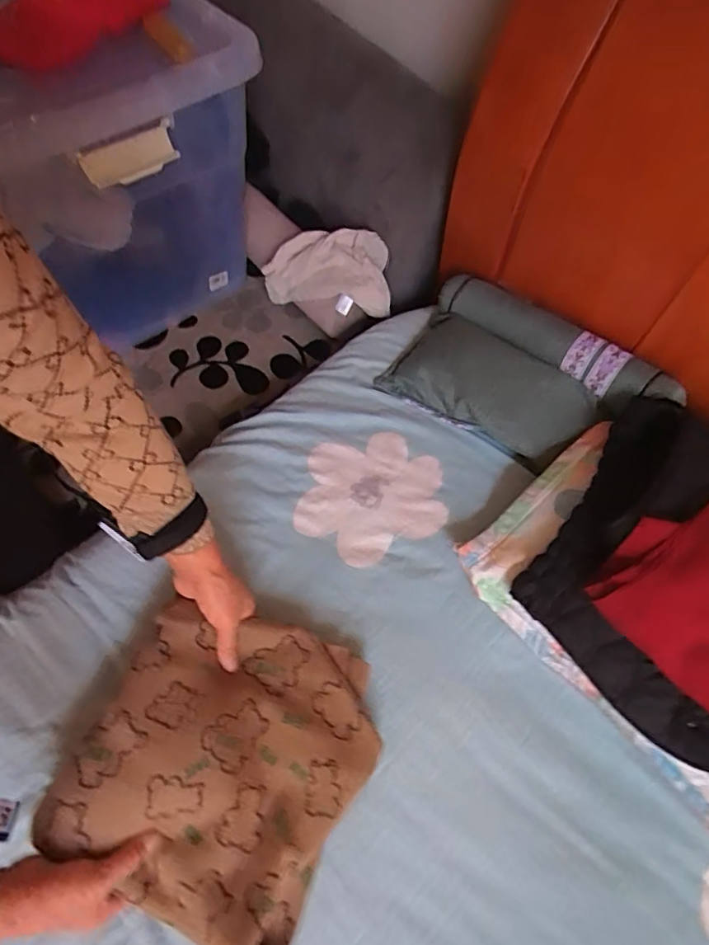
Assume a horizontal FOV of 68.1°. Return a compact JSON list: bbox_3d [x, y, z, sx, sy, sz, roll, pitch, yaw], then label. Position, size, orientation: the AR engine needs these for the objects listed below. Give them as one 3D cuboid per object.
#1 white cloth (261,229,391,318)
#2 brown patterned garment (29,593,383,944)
[{"bbox_3d":[-0.036,-0.350,0.922,0.223,0.088,0.123,19,62,13],"label":"white cloth"},{"bbox_3d":[-0.126,0.285,0.525,0.248,0.090,0.275,21,63,14],"label":"brown patterned garment"}]

